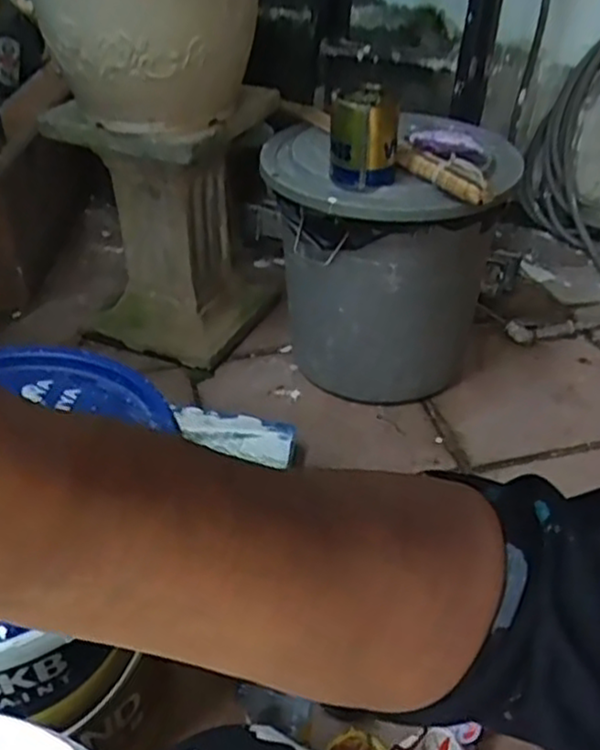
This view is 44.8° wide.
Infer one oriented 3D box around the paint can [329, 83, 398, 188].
[{"bbox_3d":[0.093,-0.348,1.057,0.095,0.118,0.094,1,37,-1],"label":"paint can"}]

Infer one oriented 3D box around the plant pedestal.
[{"bbox_3d":[-0.234,-0.291,1.394,0.323,0.449,0.288,14,39,17],"label":"plant pedestal"}]

